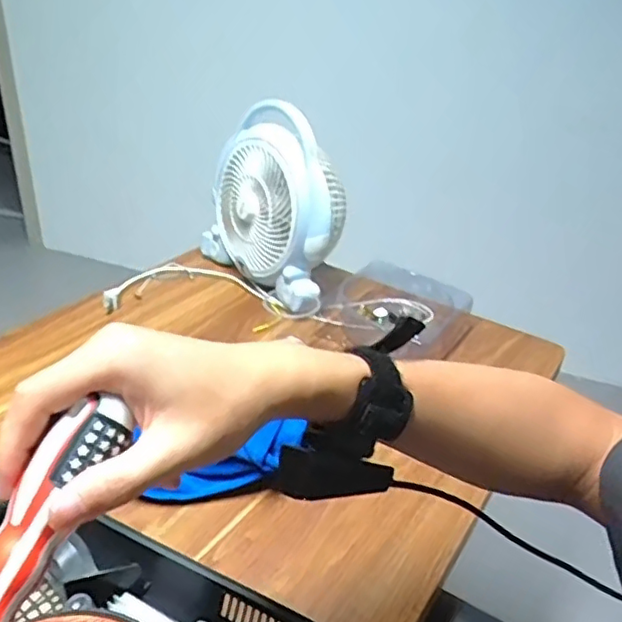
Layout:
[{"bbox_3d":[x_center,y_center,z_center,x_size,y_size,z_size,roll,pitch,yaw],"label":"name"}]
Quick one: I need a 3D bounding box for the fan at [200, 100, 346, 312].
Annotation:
[{"bbox_3d":[-0.043,-0.161,0.887,0.118,0.228,0.266,-18,37,-33],"label":"fan"}]

